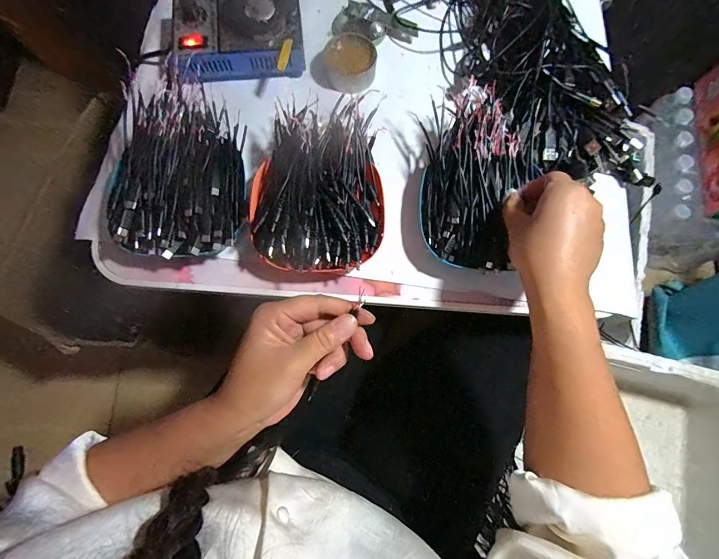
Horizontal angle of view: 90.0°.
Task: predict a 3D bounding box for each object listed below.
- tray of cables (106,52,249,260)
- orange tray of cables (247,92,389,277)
[{"bbox_3d":[-0.183,-0.121,0.378,0.125,0.052,0.200,0,77,-1],"label":"tray of cables"},{"bbox_3d":[-0.044,-0.094,0.380,0.136,0.062,0.181,1,77,-1],"label":"orange tray of cables"}]

